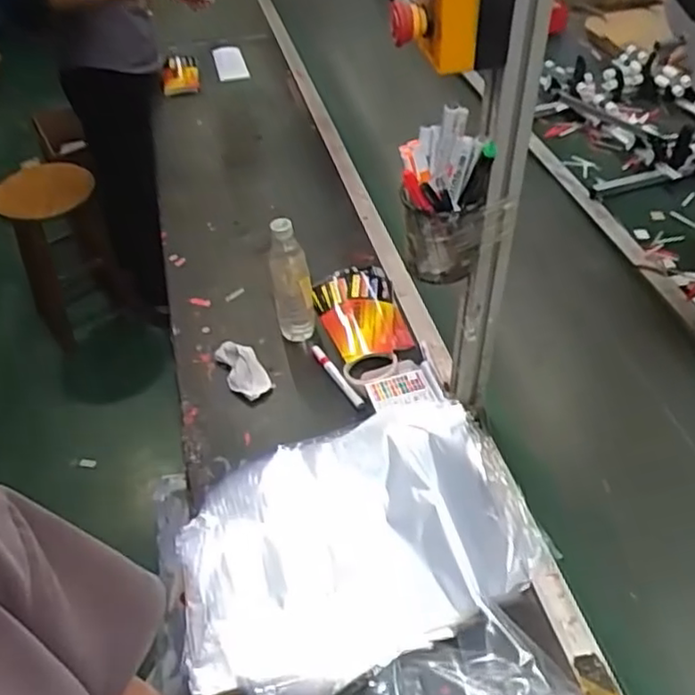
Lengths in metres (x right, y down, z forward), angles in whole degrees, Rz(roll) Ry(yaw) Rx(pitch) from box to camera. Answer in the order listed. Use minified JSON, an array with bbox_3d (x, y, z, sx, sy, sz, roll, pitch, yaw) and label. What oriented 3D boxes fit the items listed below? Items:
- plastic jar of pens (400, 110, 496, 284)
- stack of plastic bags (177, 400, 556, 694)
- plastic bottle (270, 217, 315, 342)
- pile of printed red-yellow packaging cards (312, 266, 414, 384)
[{"bbox_3d":[0.104,-0.162,0.735,0.091,0.182,0.078,5,46,7],"label":"plastic jar of pens"},{"bbox_3d":[0.011,0.243,0.860,0.461,0.044,0.306,-20,48,-16],"label":"stack of plastic bags"},{"bbox_3d":[-0.089,-0.107,1.080,0.062,0.218,0.055,-6,45,-4],"label":"plastic bottle"},{"bbox_3d":[0.027,-0.043,1.131,0.137,0.018,0.263,-9,46,-7],"label":"pile of printed red-yellow packaging cards"}]

